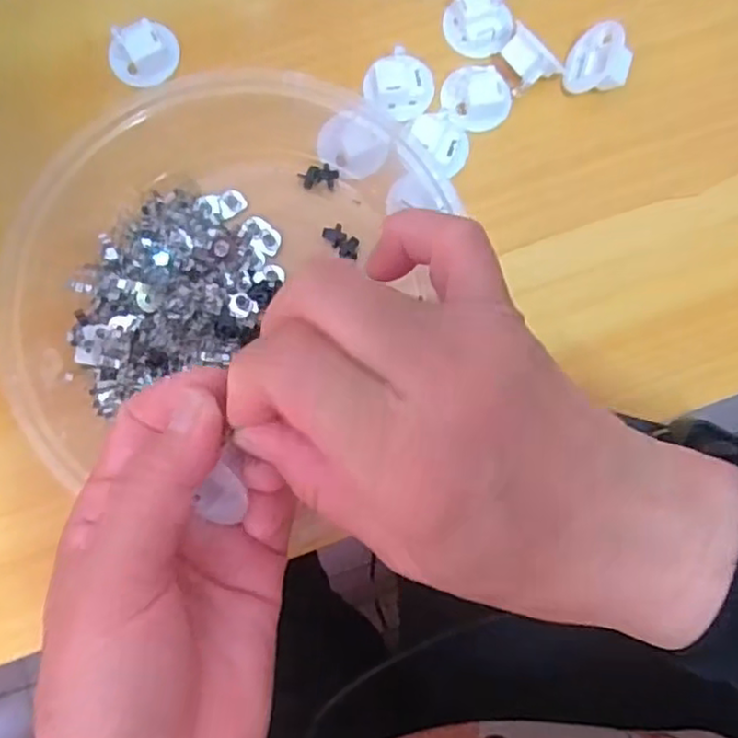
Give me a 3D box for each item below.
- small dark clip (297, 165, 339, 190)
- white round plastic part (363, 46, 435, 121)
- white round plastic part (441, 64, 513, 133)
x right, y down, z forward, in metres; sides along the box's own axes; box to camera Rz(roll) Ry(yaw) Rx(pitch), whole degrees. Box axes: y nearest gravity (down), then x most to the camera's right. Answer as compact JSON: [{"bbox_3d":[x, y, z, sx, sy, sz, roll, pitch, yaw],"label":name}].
[{"bbox_3d":[-0.023,-0.089,0.316,0.018,0.007,0.009,5,82,0],"label":"small dark clip"},{"bbox_3d":[0.015,-0.132,0.318,0.032,0.013,0.028,-24,83,-4],"label":"white round plastic part"},{"bbox_3d":[0.050,-0.127,0.318,0.029,0.016,0.029,0,82,-1],"label":"white round plastic part"}]

